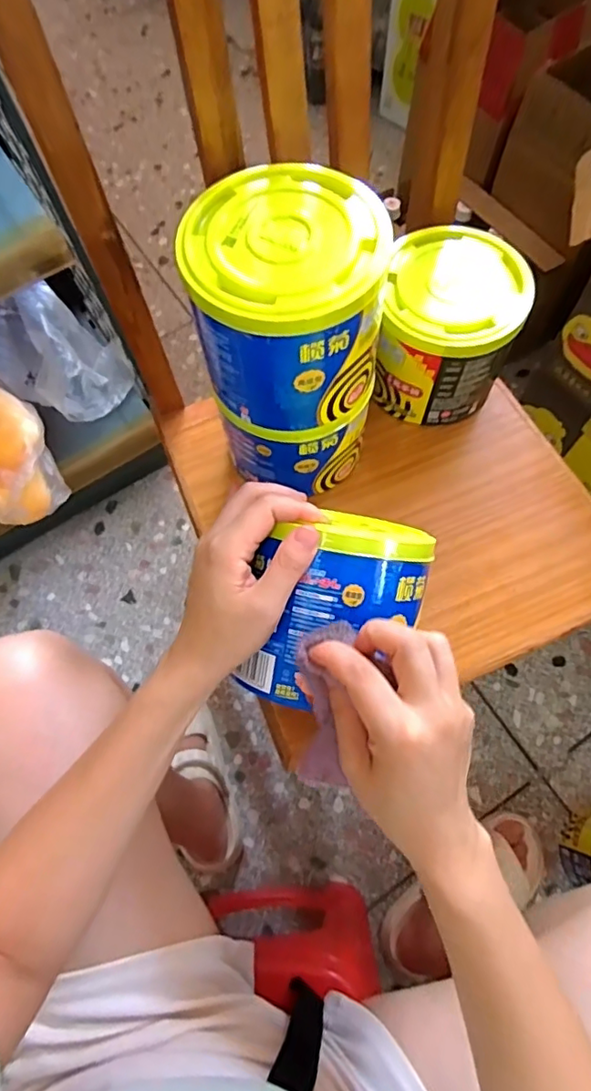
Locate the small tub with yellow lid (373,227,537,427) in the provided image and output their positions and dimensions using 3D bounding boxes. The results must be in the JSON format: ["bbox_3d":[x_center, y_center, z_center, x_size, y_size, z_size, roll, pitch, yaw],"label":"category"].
[{"bbox_3d":[0.141,-0.202,0.530,0.118,0.118,0.126,0,70,1],"label":"small tub with yellow lid"}]

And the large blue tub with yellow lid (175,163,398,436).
[{"bbox_3d":[-0.004,-0.167,0.398,0.128,0.119,0.121,0,70,1],"label":"large blue tub with yellow lid"}]

